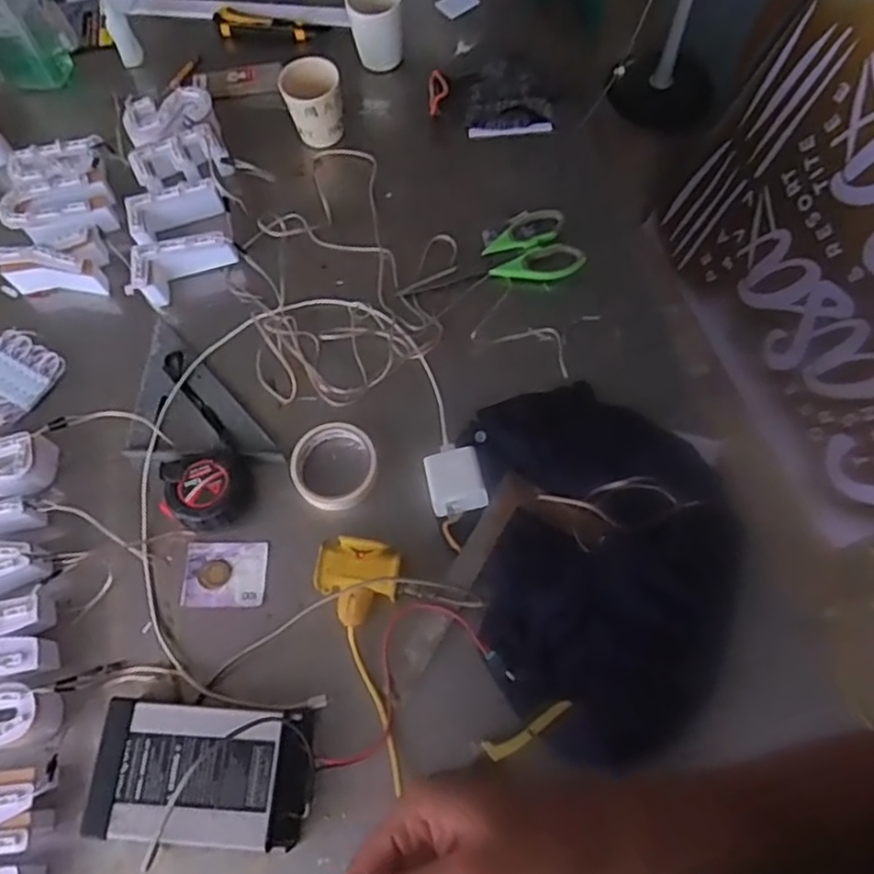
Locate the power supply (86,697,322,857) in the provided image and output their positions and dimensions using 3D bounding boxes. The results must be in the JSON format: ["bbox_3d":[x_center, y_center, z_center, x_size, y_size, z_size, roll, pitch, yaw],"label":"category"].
[{"bbox_3d":[-0.208,0.295,0.617,0.190,0.045,0.111,3,68,2],"label":"power supply"}]

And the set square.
[{"bbox_3d":[-0.252,-0.053,0.785,0.166,0.008,0.169,0,67,3],"label":"set square"}]

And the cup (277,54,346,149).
[{"bbox_3d":[-0.155,-0.420,0.892,0.074,0.089,0.065,-15,67,-4],"label":"cup"}]

